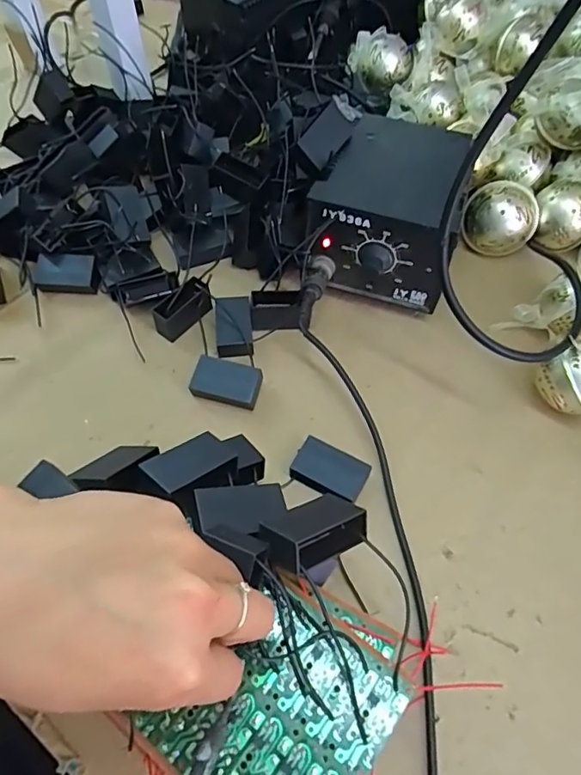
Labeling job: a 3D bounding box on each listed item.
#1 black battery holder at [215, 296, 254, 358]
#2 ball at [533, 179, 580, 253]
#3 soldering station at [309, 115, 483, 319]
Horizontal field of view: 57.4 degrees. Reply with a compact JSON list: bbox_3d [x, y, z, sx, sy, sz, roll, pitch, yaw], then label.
[{"bbox_3d":[-0.045,-0.048,0.424,0.028,0.019,0.050,-5,58,-3],"label":"black battery holder"},{"bbox_3d":[0.236,-0.149,0.459,0.052,0.043,0.042,27,62,16],"label":"ball"},{"bbox_3d":[0.086,-0.144,0.436,0.110,0.102,0.138,21,60,12],"label":"soldering station"}]

